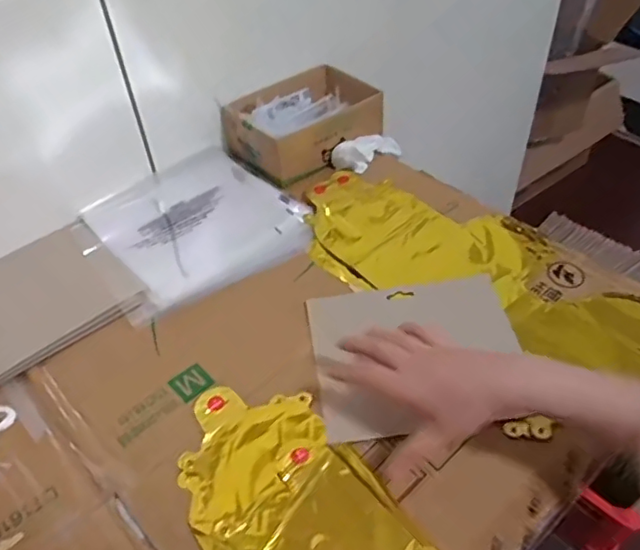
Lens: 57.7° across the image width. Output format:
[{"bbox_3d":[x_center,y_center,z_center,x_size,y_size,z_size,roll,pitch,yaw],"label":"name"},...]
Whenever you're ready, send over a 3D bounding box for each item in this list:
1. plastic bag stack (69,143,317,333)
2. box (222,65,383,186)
[{"bbox_3d":[-0.151,-0.056,0.691,0.233,0.029,0.224,-28,50,-22],"label":"plastic bag stack"},{"bbox_3d":[-0.017,-0.214,0.809,0.194,0.061,0.150,-37,54,-28],"label":"box"}]

